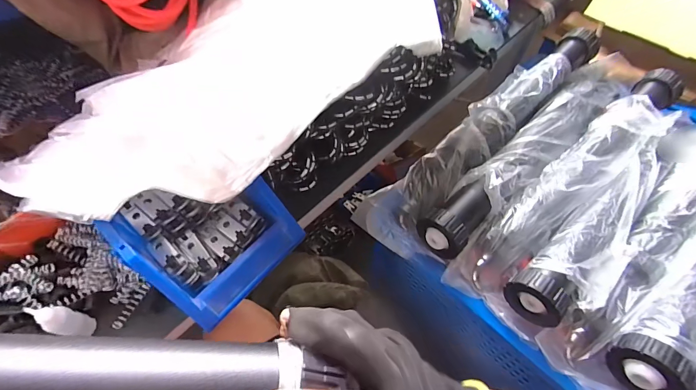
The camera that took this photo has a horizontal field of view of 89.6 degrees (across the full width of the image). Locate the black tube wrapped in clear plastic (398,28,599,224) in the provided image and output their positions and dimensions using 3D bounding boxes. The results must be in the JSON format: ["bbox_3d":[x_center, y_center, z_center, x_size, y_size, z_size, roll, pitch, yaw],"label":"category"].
[{"bbox_3d":[0.255,-0.136,0.603,0.091,0.065,0.510,40,66,22],"label":"black tube wrapped in clear plastic"}]

